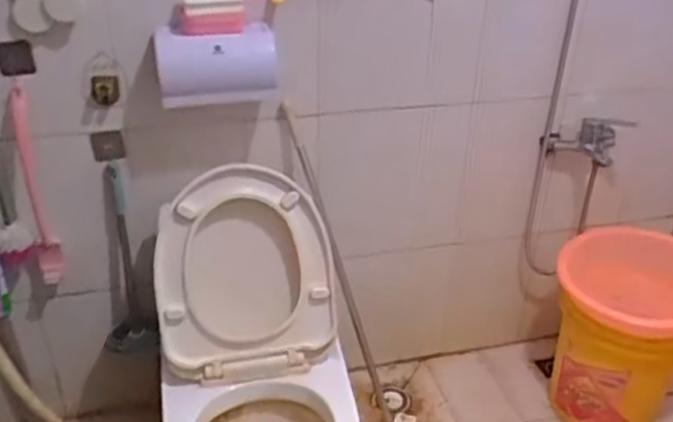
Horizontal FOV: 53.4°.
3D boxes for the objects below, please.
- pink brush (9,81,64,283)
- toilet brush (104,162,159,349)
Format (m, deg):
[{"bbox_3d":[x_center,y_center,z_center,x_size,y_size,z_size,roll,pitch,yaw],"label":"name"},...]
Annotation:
[{"bbox_3d":[-0.587,-0.043,1.303,0.043,0.414,0.049,-14,33,-24],"label":"pink brush"},{"bbox_3d":[-0.455,0.112,1.396,0.101,0.418,0.102,-11,32,-20],"label":"toilet brush"}]

